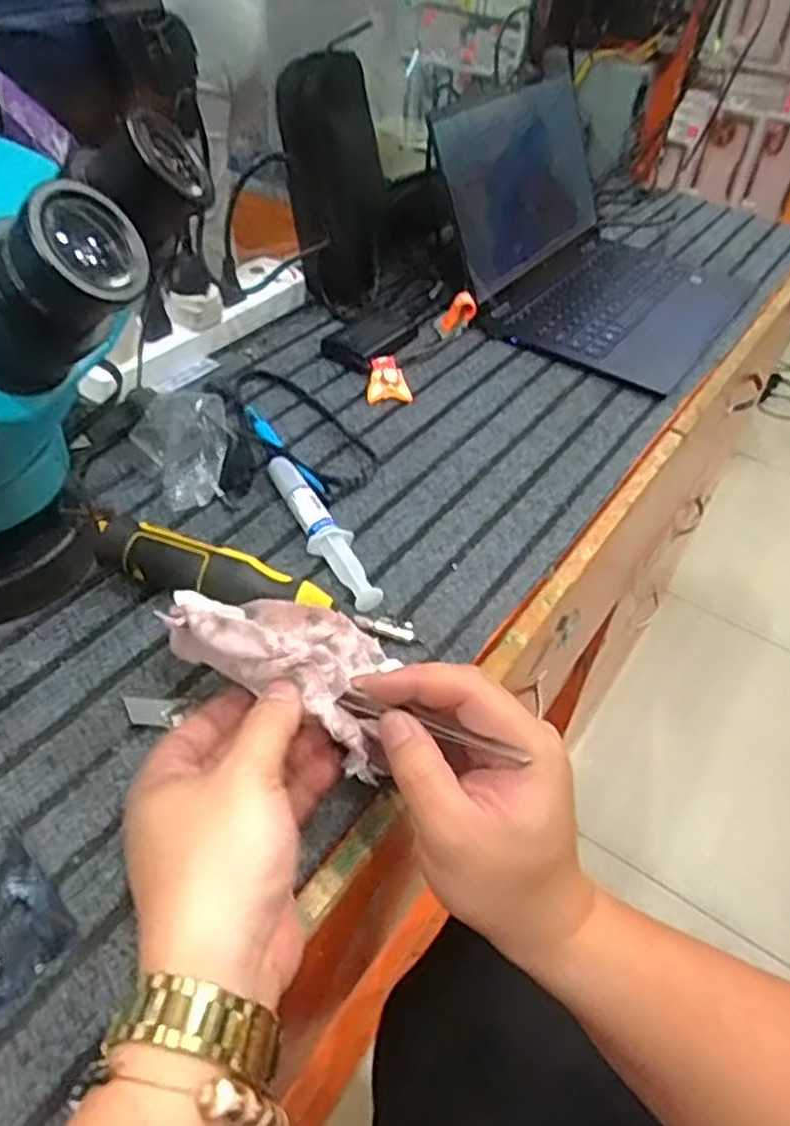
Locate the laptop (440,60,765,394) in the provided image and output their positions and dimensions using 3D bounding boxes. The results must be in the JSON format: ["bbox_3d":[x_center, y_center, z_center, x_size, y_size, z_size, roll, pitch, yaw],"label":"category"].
[{"bbox_3d":[0.236,-0.359,0.805,0.265,0.181,0.314,29,48,22],"label":"laptop"}]

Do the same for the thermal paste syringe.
[{"bbox_3d":[-0.051,-0.025,0.545,0.030,0.019,0.153,-15,48,-20],"label":"thermal paste syringe"}]

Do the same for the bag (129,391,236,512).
[{"bbox_3d":[-0.157,-0.092,0.581,0.058,0.052,0.098,-22,50,-26],"label":"bag"}]

